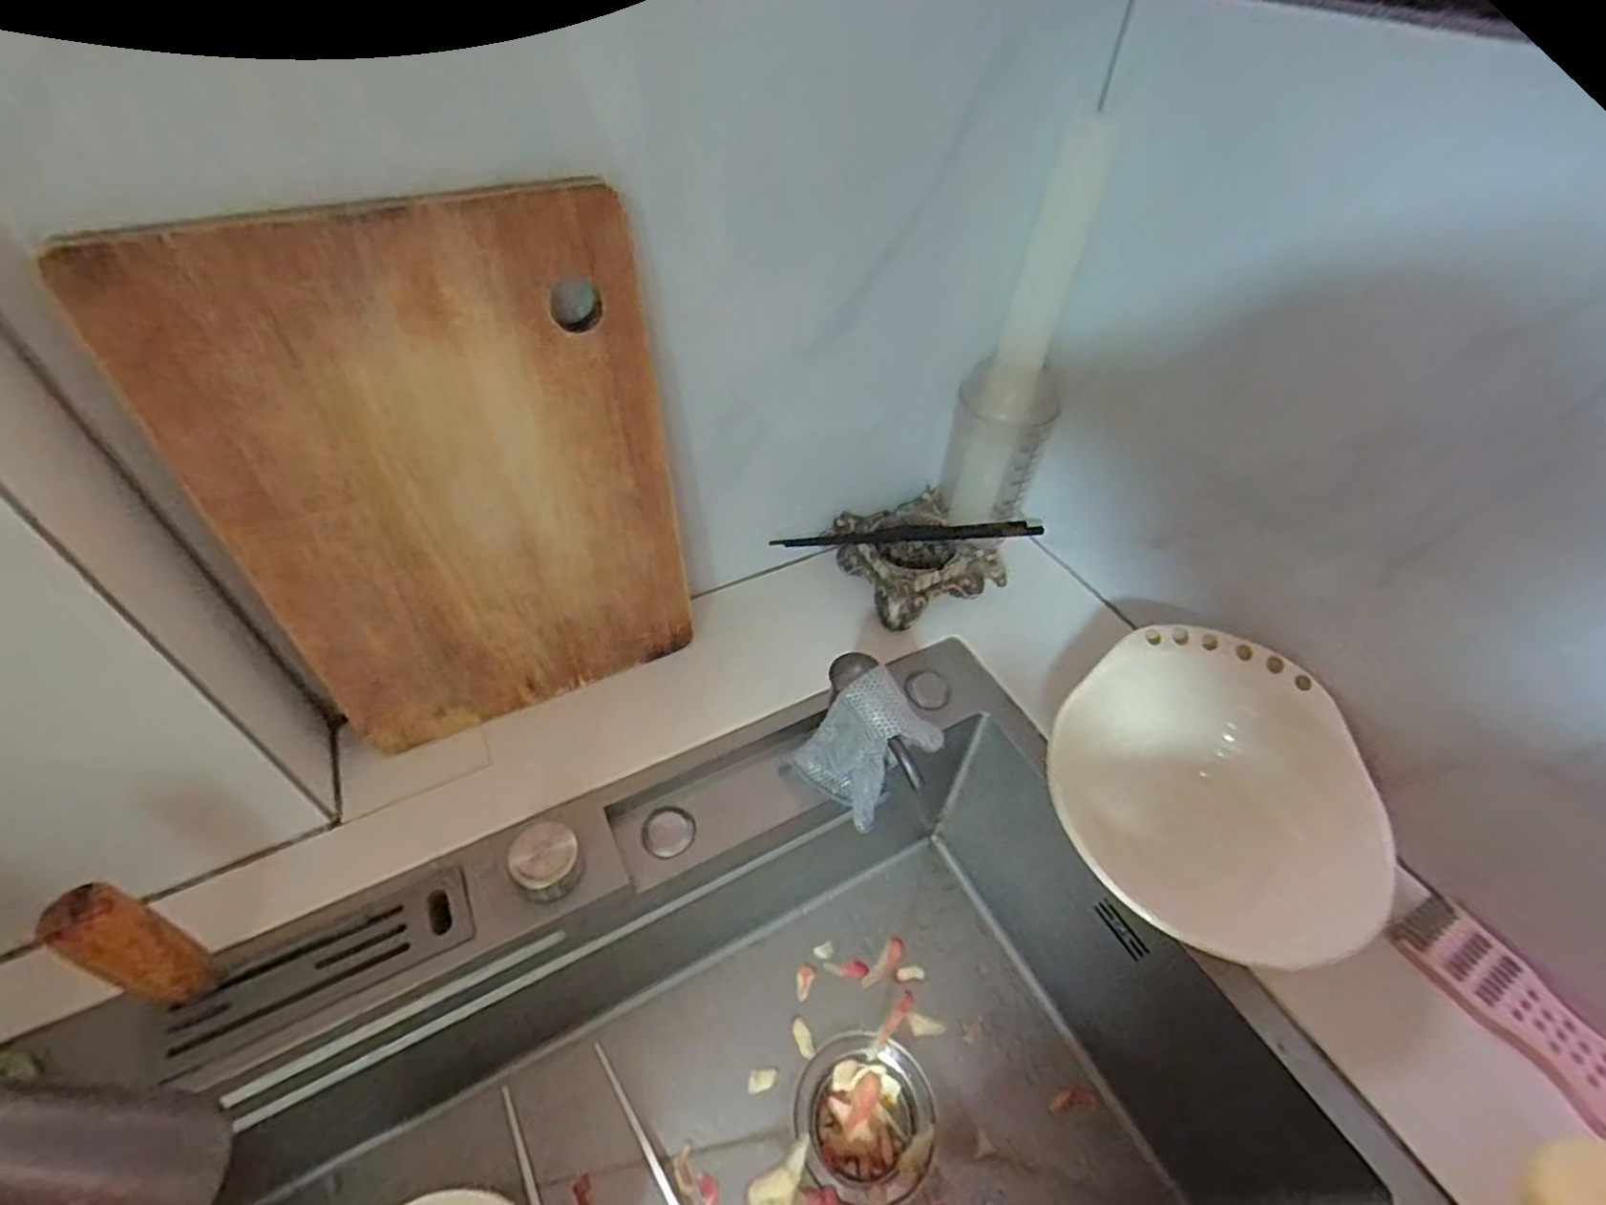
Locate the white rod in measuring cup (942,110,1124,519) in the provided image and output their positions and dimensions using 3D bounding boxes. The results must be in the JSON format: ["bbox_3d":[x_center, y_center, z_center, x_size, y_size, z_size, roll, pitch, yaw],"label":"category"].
[{"bbox_3d":[0.180,-0.197,0.572,0.082,0.317,0.070,14,48,9],"label":"white rod in measuring cup"}]

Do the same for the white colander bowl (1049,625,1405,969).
[{"bbox_3d":[0.275,0.132,0.472,0.199,0.094,0.212,2,47,-2],"label":"white colander bowl"}]

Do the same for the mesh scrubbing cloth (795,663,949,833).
[{"bbox_3d":[0.048,0.100,0.506,0.068,0.122,0.092,-35,58,-30],"label":"mesh scrubbing cloth"}]

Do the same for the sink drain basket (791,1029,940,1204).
[{"bbox_3d":[0.050,0.420,0.562,0.107,0.041,0.110,-23,53,-23],"label":"sink drain basket"}]

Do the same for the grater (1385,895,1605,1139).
[{"bbox_3d":[0.453,0.267,0.414,0.062,0.019,0.172,-23,53,-22],"label":"grater"}]

